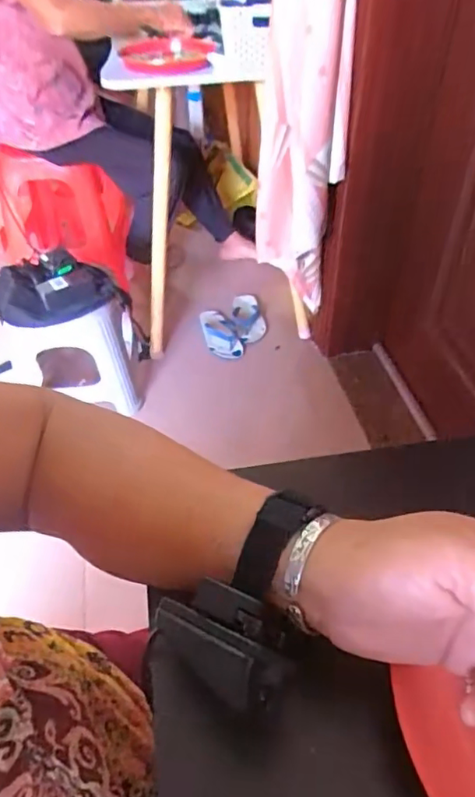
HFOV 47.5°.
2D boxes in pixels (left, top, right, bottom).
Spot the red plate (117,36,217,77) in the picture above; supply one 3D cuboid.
[{"bbox_3d":[-0.162,-0.830,1.301,0.229,0.032,0.279,-10,47,-8],"label":"red plate"}]

